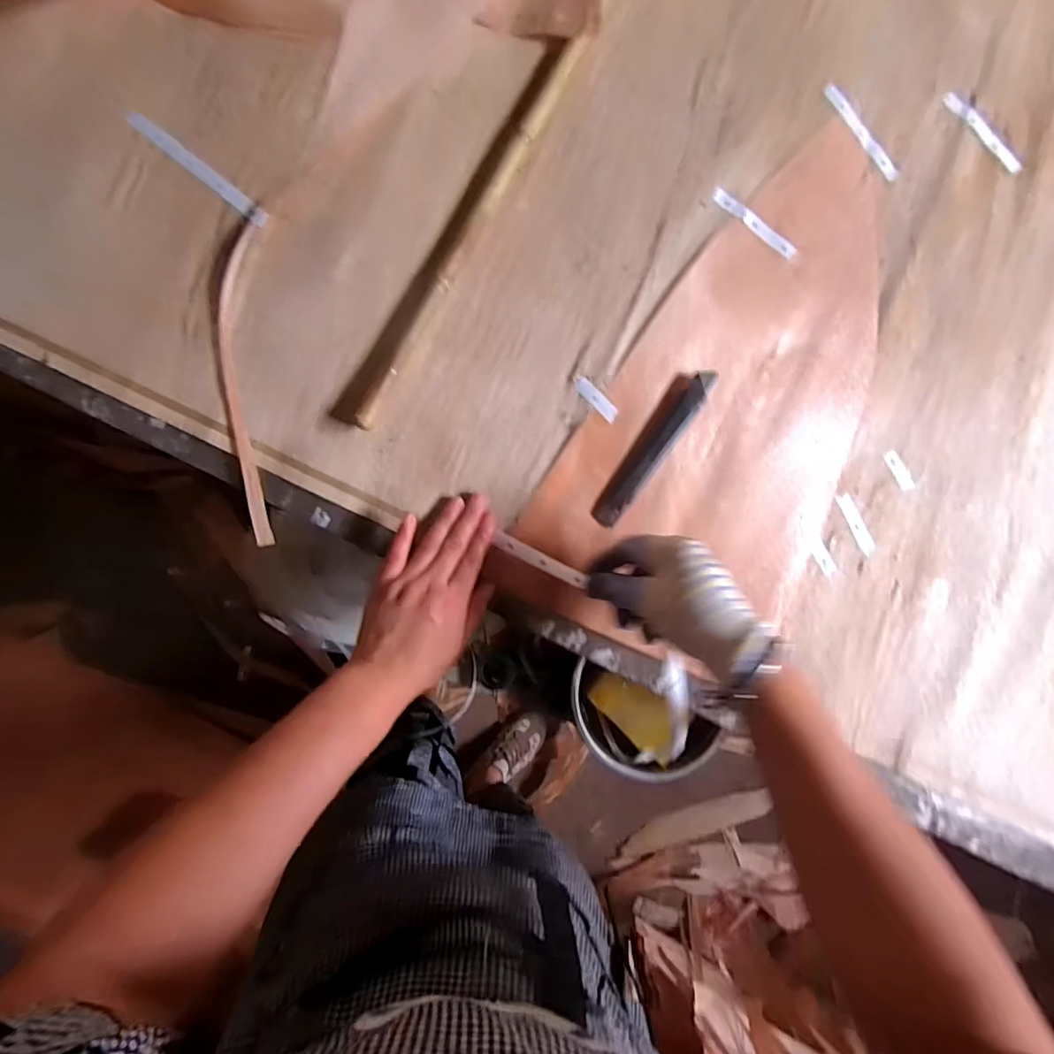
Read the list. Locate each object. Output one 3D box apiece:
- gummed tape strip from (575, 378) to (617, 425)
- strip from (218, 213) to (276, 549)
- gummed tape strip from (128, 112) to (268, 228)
[{"bbox_3d":[0.060,-0.110,0.454,0.014,0.004,0.047,-43,91,-6],"label":"gummed tape strip"},{"bbox_3d":[-0.232,-0.117,0.432,0.031,0.014,0.264,-3,87,-5],"label":"strip"},{"bbox_3d":[-0.271,-0.296,0.437,0.135,0.005,0.014,38,76,-3],"label":"gummed tape strip"}]

